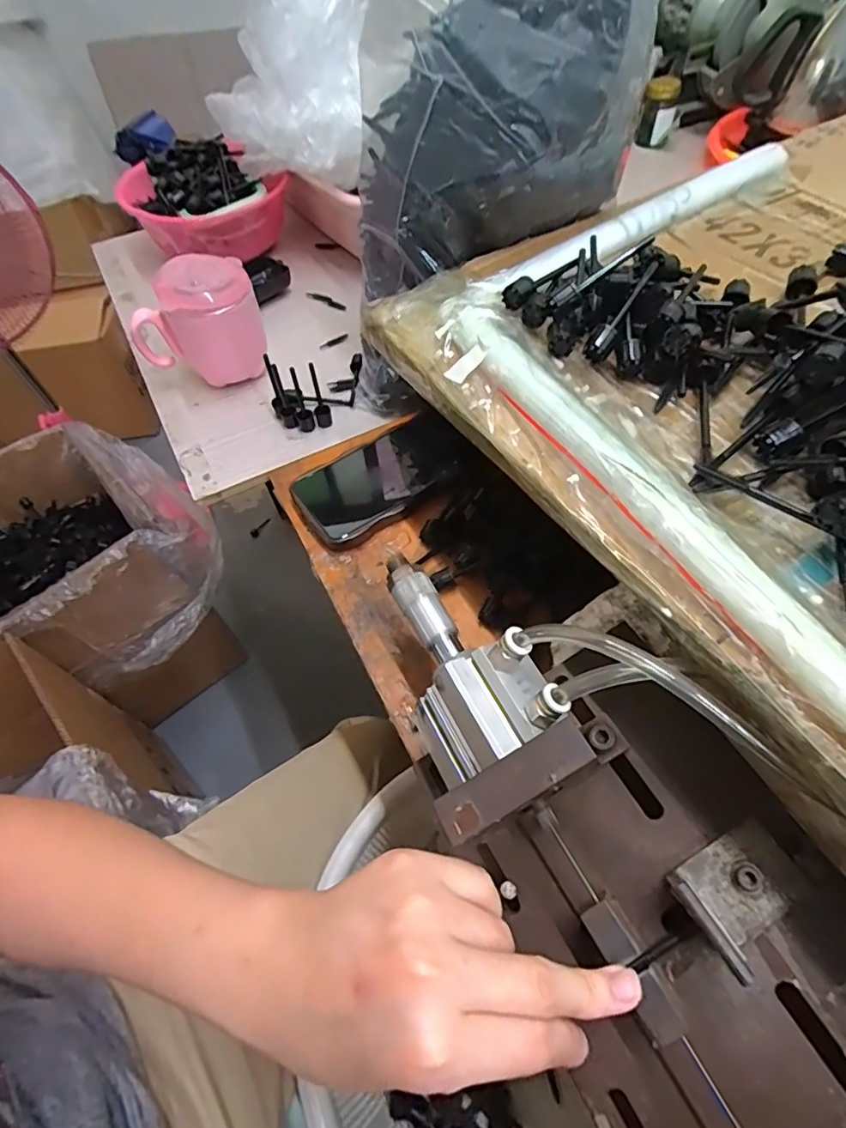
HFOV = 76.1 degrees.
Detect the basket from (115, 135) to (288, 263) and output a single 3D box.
[{"bbox_3d":[-0.253,-0.415,0.619,0.160,0.084,0.153,-1,57,2],"label":"basket"}]

